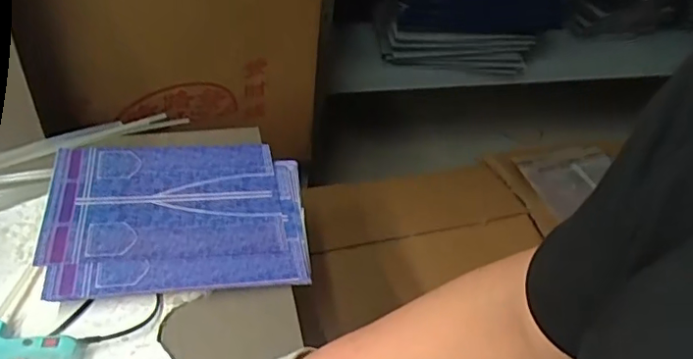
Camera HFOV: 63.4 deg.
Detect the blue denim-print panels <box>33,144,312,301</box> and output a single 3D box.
[{"bbox_3d":[-0.211,0.039,0.711,0.311,0.014,0.247,1,40,-14],"label":"blue denim-print panels"}]

